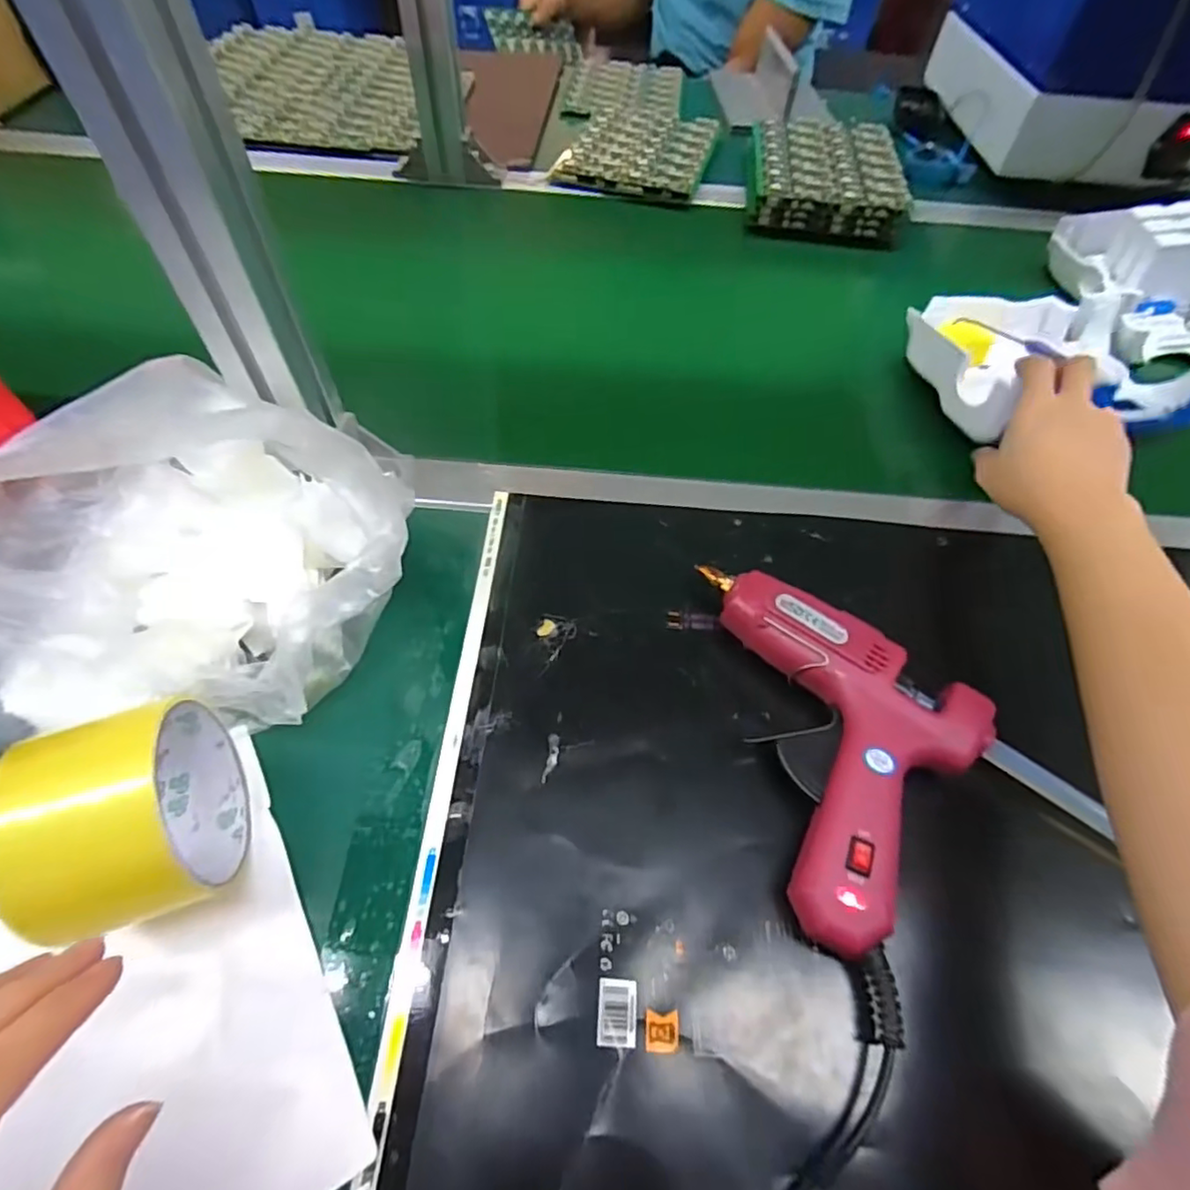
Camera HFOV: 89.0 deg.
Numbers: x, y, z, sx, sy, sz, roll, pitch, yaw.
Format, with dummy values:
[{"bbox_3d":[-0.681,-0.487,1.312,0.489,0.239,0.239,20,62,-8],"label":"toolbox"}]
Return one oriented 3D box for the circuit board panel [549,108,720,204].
[{"bbox_3d":[0.052,-0.502,0.686,0.151,0.021,0.192,16,58,6],"label":"circuit board panel"}]

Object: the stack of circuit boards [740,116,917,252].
[{"bbox_3d":[0.242,-0.451,0.649,0.151,0.040,0.186,7,58,1],"label":"stack of circuit boards"}]

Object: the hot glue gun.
[{"bbox_3d":[0.138,0.067,0.313,0.114,0.035,0.187,-6,59,-7],"label":"hot glue gun"}]

